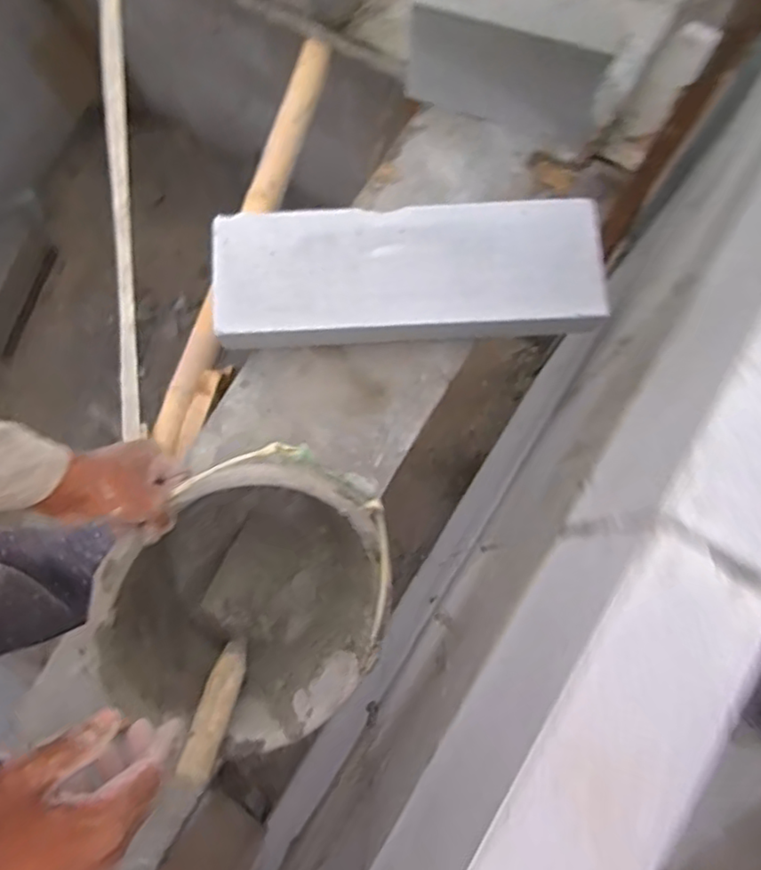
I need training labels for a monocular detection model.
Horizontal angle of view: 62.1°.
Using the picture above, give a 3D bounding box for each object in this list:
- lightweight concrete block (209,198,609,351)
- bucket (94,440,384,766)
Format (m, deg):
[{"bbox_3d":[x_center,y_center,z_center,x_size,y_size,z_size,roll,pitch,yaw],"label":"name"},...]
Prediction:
[{"bbox_3d":[0.029,-0.262,1.013,0.575,0.087,0.223,-1,78,-1],"label":"lightweight concrete block"},{"bbox_3d":[-0.144,0.137,0.686,0.292,0.239,0.292,-3,103,-11],"label":"bucket"}]

